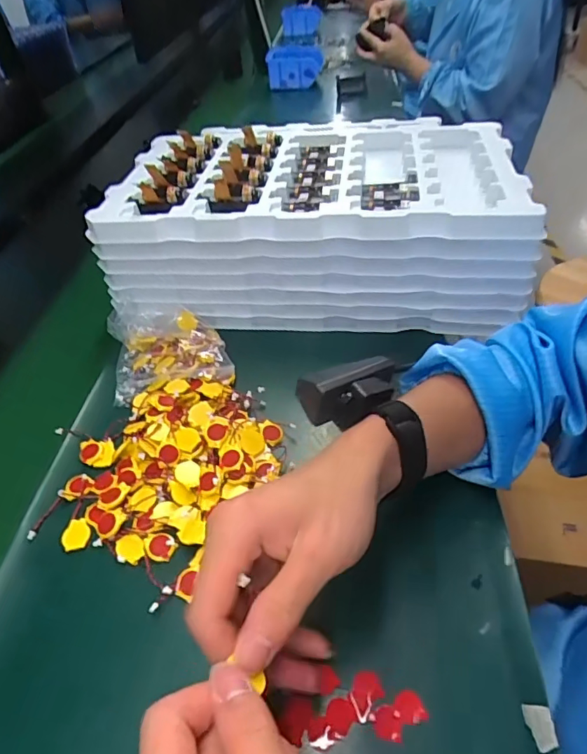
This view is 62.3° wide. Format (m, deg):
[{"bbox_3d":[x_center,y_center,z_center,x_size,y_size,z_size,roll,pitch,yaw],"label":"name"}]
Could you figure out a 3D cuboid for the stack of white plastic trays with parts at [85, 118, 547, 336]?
[{"bbox_3d":[0.028,-0.178,0.557,0.432,0.122,0.249,5,46,13],"label":"stack of white plastic trays with parts"}]

